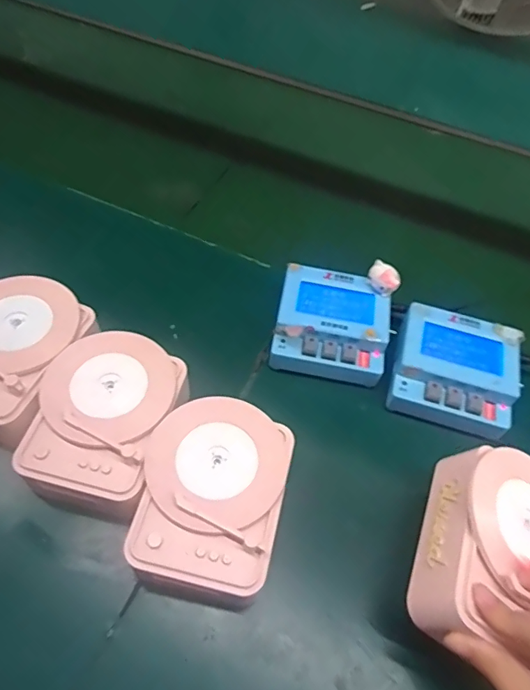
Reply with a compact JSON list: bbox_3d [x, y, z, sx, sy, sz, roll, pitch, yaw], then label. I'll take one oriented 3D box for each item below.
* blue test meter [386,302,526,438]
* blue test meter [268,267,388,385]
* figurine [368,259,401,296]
[{"bbox_3d":[0.169,0.021,0.448,0.103,0.034,0.100,19,54,8],"label":"blue test meter"},{"bbox_3d":[0.061,-0.019,0.469,0.104,0.042,0.098,12,54,3],"label":"blue test meter"},{"bbox_3d":[0.111,-0.061,0.466,0.030,0.022,0.020,22,55,11],"label":"figurine"}]

